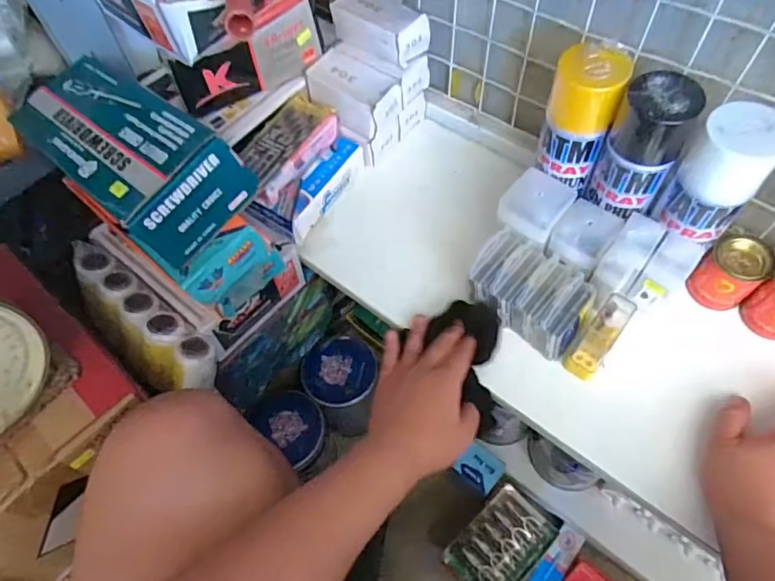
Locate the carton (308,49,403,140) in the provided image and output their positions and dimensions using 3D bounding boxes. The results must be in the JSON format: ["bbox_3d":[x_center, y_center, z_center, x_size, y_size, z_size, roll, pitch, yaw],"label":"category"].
[{"bbox_3d":[-0.045,-0.245,0.649,0.110,0.057,0.065,32,65,21],"label":"carton"}]

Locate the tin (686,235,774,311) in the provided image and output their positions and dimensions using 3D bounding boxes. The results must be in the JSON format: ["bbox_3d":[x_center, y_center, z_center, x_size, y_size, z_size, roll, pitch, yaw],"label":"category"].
[{"bbox_3d":[0.353,-0.015,0.526,0.054,0.065,0.051,-30,61,-15],"label":"tin"}]

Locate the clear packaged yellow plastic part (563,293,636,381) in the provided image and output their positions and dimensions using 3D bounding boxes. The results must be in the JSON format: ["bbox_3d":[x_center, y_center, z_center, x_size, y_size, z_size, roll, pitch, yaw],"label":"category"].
[{"bbox_3d":[0.207,0.047,0.499,0.029,0.093,0.015,35,25,22],"label":"clear packaged yellow plastic part"}]

